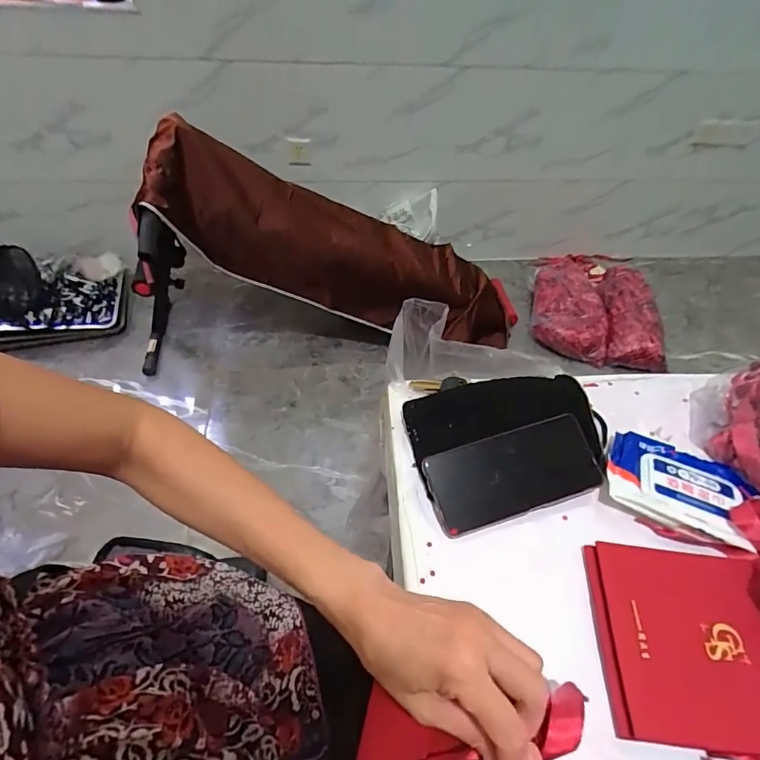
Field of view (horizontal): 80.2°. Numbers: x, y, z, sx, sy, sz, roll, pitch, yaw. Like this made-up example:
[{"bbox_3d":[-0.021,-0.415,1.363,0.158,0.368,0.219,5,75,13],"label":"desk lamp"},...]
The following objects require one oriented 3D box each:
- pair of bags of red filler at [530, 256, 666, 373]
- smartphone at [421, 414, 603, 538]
[{"bbox_3d":[0.842,-0.318,1.769,0.447,0.134,0.647,14,50,8],"label":"pair of bags of red filler"},{"bbox_3d":[0.130,0.091,0.441,0.163,0.011,0.078,-16,74,-5],"label":"smartphone"}]

